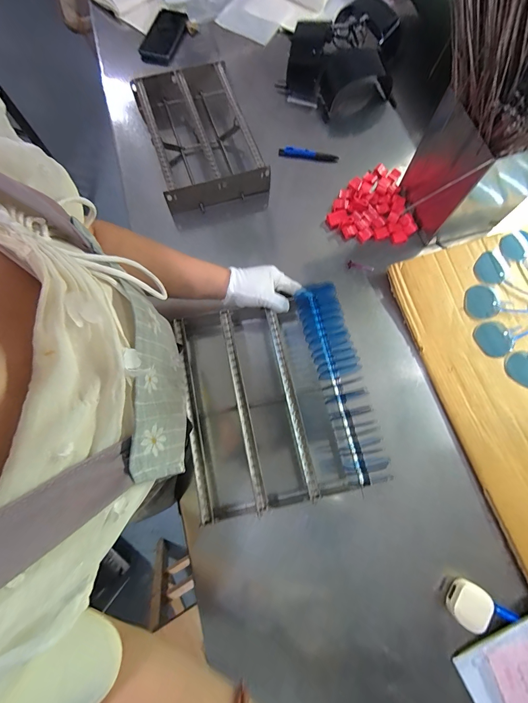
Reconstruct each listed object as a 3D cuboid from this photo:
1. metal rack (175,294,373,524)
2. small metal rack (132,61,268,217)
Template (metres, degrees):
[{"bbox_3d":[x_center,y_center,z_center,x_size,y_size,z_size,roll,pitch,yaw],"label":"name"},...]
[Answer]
[{"bbox_3d":[-0.004,0.073,0.486,0.232,0.096,0.313,-13,73,-2],"label":"metal rack"},{"bbox_3d":[-0.134,-0.447,0.646,0.202,0.084,0.311,-18,75,-5],"label":"small metal rack"}]

